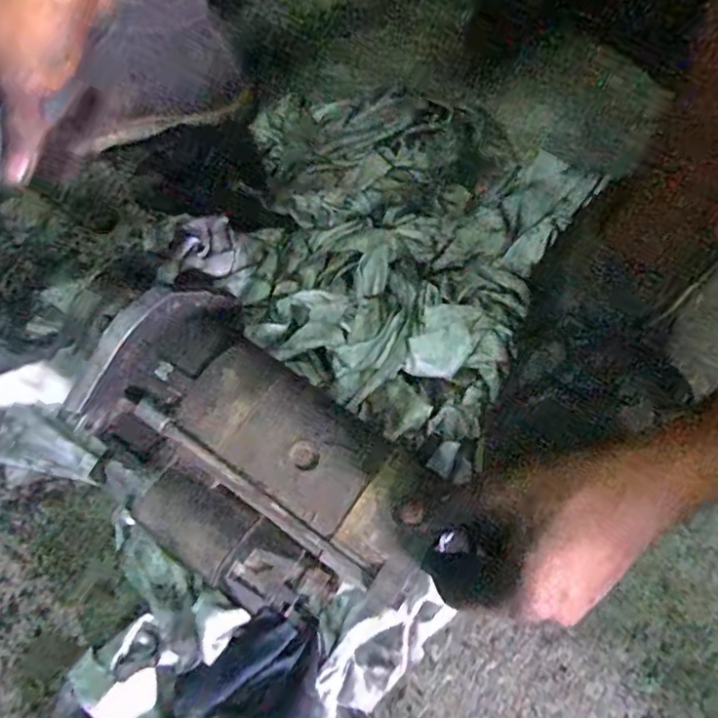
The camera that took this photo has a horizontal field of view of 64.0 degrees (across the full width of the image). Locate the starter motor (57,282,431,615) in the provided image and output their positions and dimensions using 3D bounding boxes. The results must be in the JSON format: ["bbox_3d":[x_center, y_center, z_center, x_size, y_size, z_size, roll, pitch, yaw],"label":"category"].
[{"bbox_3d":[-0.079,0.064,0.370,0.249,0.080,0.133,39,72,15],"label":"starter motor"}]

